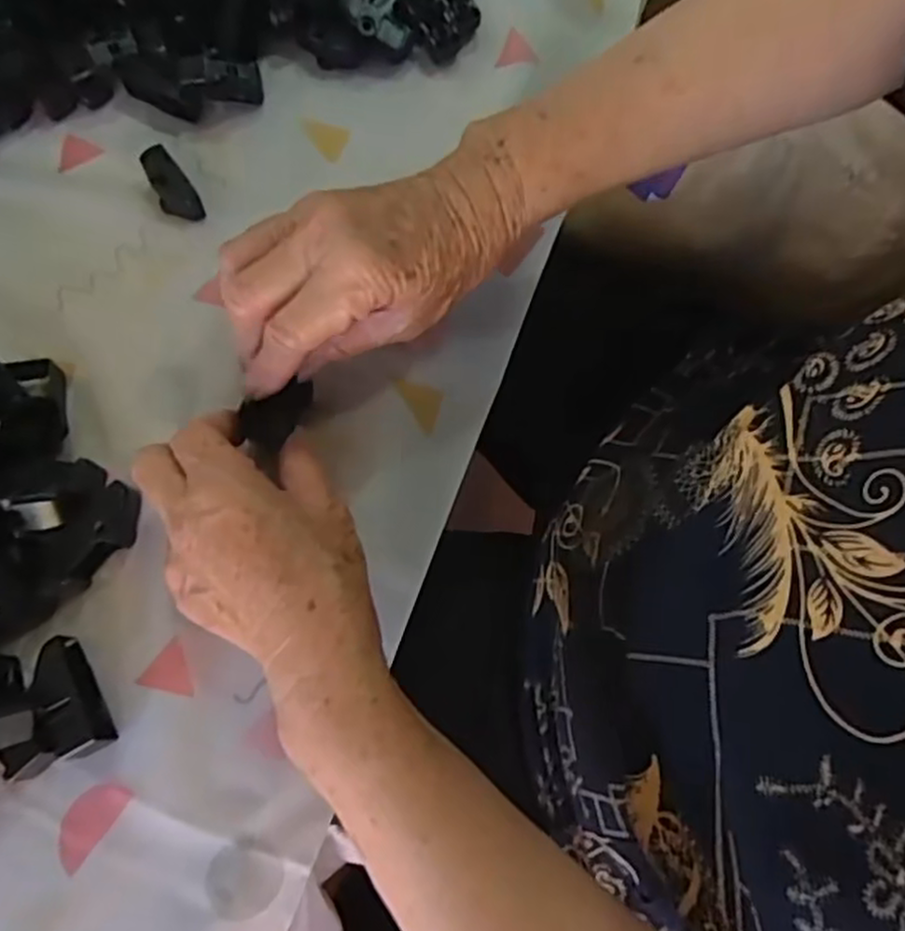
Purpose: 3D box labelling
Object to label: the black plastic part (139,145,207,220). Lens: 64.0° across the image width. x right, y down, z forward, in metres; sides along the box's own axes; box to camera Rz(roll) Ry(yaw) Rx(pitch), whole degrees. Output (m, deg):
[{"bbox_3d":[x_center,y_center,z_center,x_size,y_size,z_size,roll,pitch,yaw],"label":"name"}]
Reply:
[{"bbox_3d":[-0.153,-0.151,0.395,0.019,0.018,0.045,-29,76,-9],"label":"black plastic part"}]

